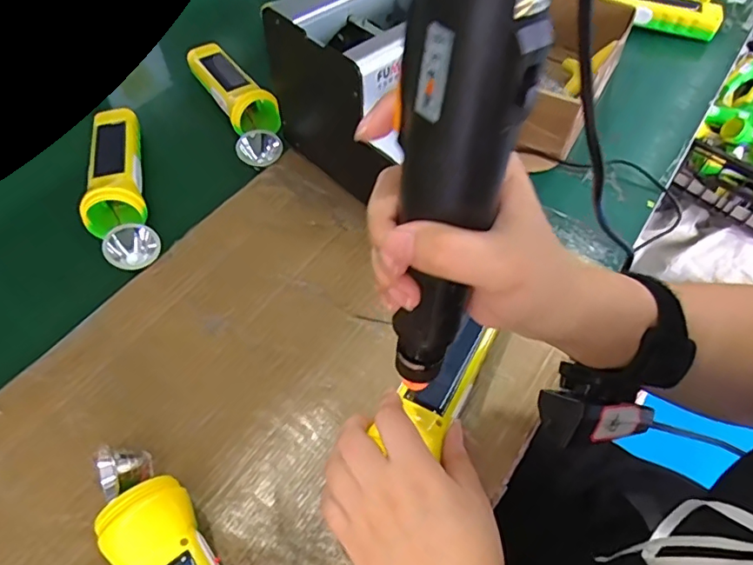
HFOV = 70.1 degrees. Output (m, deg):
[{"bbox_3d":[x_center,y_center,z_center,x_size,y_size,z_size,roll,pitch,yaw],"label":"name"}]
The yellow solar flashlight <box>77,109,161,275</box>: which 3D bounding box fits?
[{"bbox_3d":[-0.248,-0.100,0.507,0.054,0.039,0.206,-16,56,-12],"label":"yellow solar flashlight"}]

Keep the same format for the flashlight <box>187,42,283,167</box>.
[{"bbox_3d":[-0.152,-0.202,0.586,0.056,0.044,0.201,-22,57,-15],"label":"flashlight"}]

